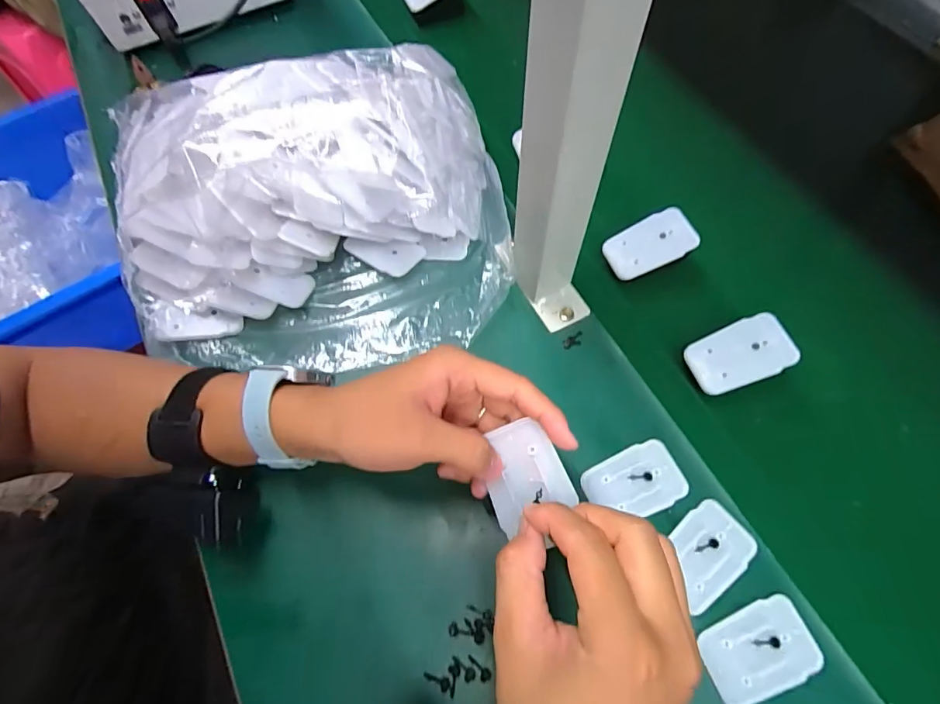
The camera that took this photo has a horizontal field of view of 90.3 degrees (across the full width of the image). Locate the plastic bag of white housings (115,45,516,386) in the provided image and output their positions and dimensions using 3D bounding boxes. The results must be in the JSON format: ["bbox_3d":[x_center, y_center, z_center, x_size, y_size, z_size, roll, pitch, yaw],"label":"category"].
[{"bbox_3d":[-0.137,-0.131,0.394,0.339,0.105,0.284,0,67,3],"label":"plastic bag of white housings"}]

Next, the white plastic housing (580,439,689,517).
[{"bbox_3d":[0.115,0.091,0.328,0.069,0.004,0.044,-21,67,-6],"label":"white plastic housing"}]

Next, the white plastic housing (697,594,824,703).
[{"bbox_3d":[0.177,0.183,0.286,0.069,0.004,0.044,-21,67,-7],"label":"white plastic housing"}]

